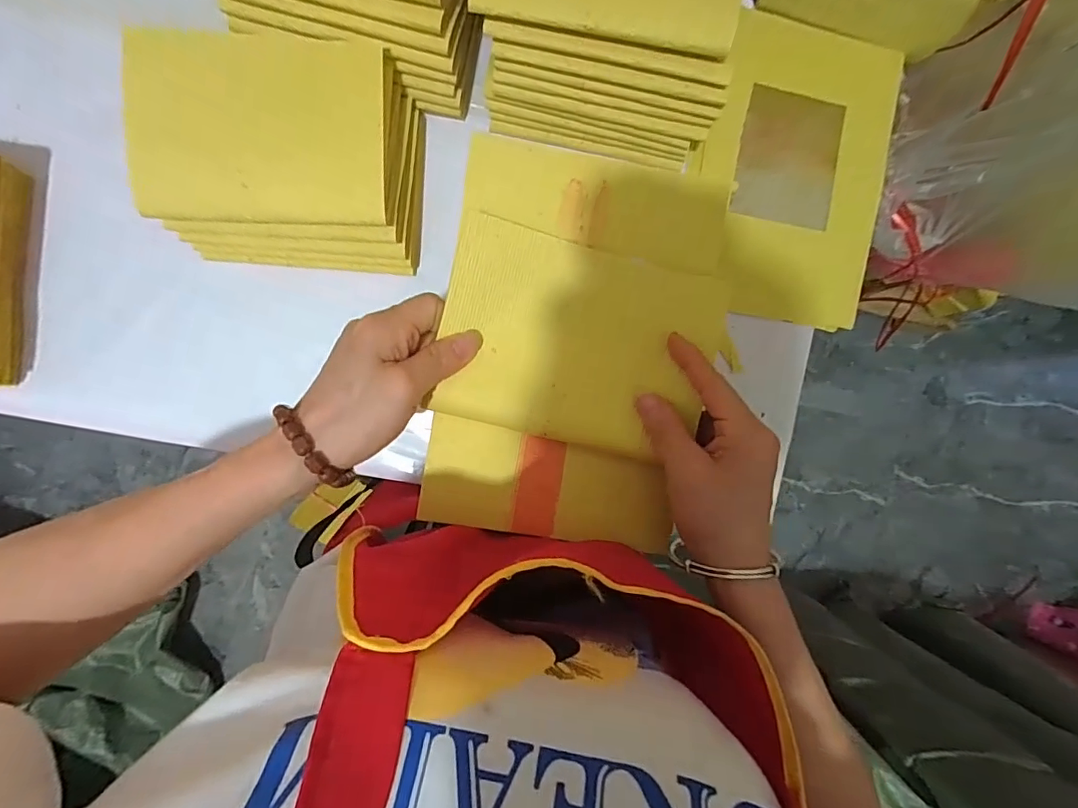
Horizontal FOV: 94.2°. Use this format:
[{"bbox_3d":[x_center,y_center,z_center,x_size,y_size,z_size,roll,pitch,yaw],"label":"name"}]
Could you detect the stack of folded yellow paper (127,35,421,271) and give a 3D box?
[{"bbox_3d":[-0.173,-0.169,0.349,0.167,0.074,0.129,1,93,-5],"label":"stack of folded yellow paper"}]

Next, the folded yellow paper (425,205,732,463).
[{"bbox_3d":[0.022,-0.034,0.287,0.151,0.014,0.112,16,91,-6],"label":"folded yellow paper"}]

